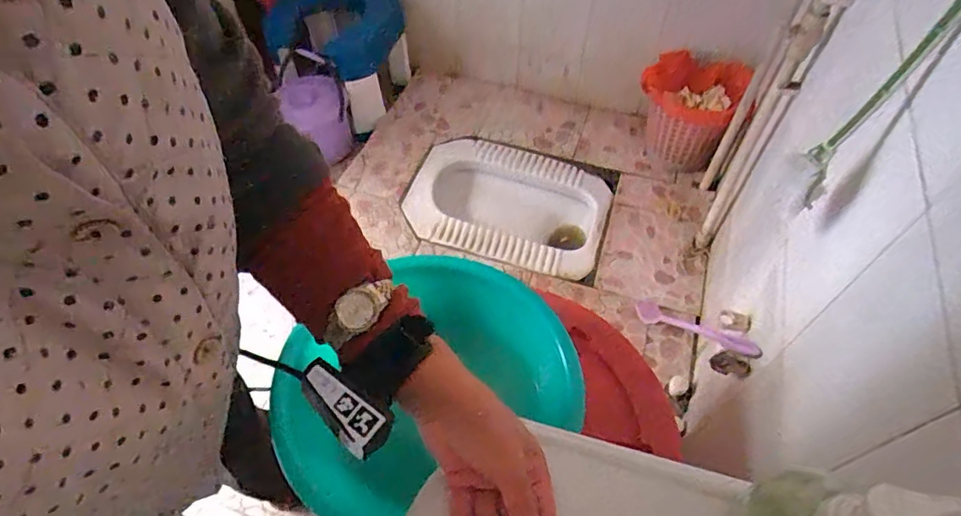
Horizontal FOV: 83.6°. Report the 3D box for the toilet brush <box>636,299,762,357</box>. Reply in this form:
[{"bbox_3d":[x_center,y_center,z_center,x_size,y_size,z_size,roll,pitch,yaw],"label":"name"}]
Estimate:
[{"bbox_3d":[0.426,0.139,1.096,0.061,0.501,0.053,-7,93,-4],"label":"toilet brush"}]

